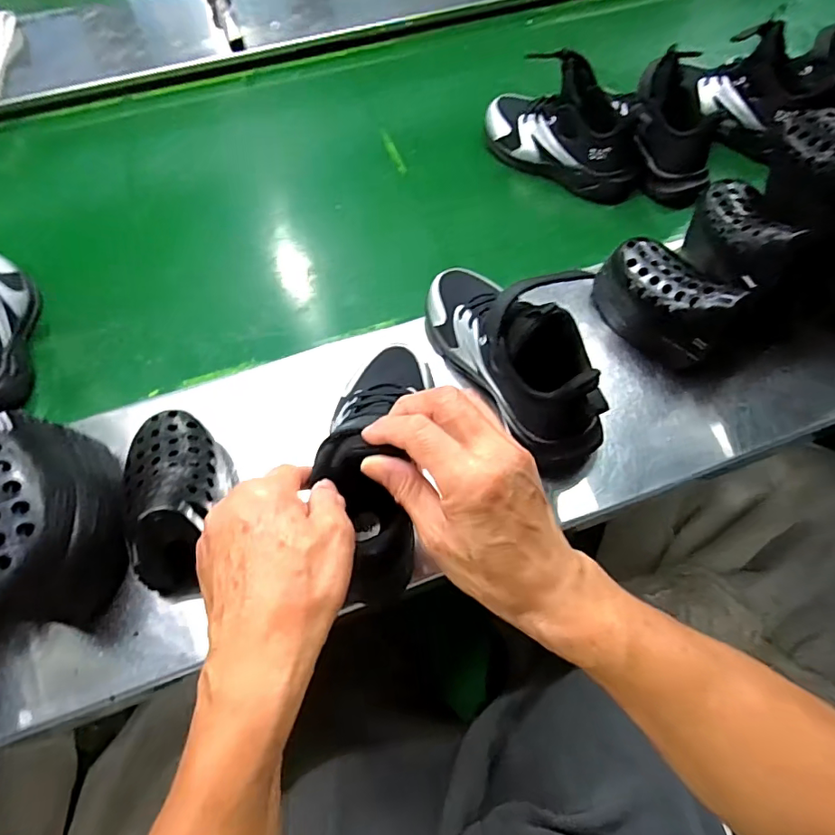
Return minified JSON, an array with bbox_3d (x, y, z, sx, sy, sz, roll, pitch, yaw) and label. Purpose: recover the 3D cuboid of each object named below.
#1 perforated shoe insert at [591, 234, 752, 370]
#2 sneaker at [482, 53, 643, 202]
[{"bbox_3d":[0.212,-0.100,0.451,0.057,0.079,0.121,-18,62,-9],"label":"perforated shoe insert"},{"bbox_3d":[0.178,-0.353,0.609,0.205,0.116,0.088,31,65,17],"label":"sneaker"}]

